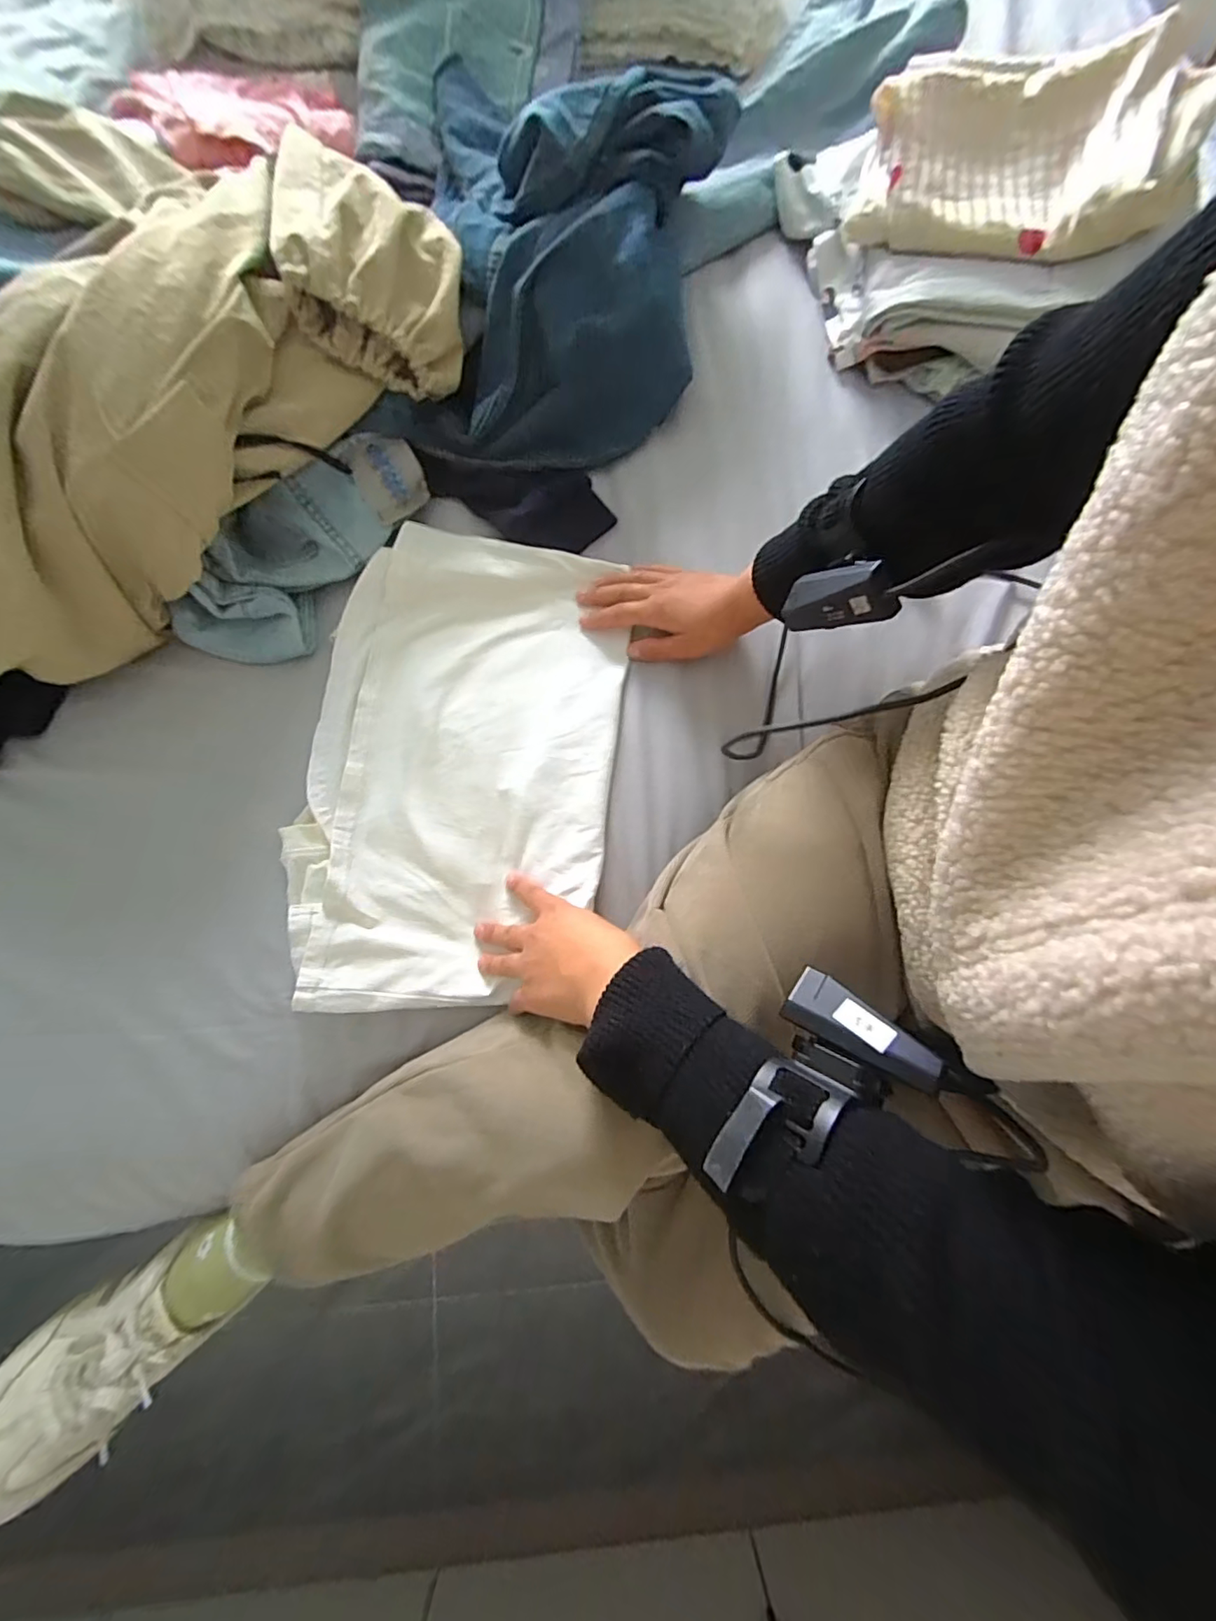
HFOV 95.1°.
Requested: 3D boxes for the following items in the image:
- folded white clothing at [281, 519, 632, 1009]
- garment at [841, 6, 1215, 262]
[{"bbox_3d":[-0.122,-0.050,0.479,0.249,0.031,0.413,7,77,1],"label":"folded white clothing"},{"bbox_3d":[0.361,-0.581,0.486,0.255,0.029,0.164,17,98,17],"label":"garment"}]

